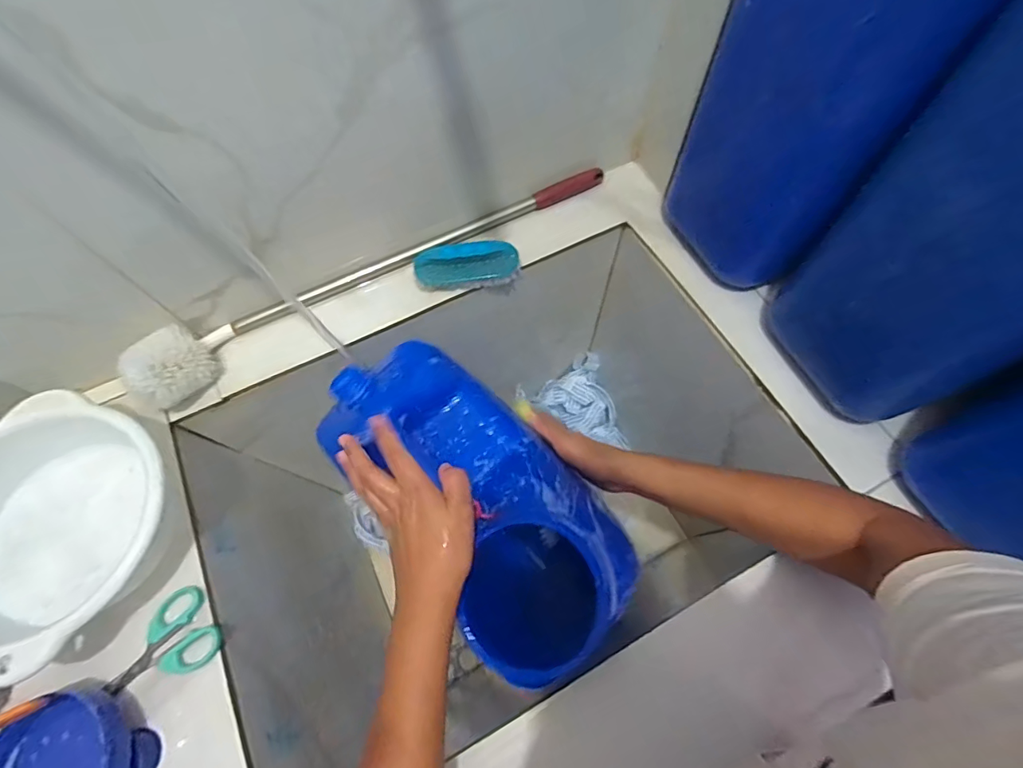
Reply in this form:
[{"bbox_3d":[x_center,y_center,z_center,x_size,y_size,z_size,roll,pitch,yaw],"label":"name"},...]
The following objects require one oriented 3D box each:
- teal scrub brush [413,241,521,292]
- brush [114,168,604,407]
[{"bbox_3d":[-0.054,-0.140,0.563,0.126,0.042,0.042,-8,66,-2],"label":"teal scrub brush"},{"bbox_3d":[-0.148,-0.149,0.552,0.592,0.061,0.075,-32,69,-11],"label":"brush"}]

